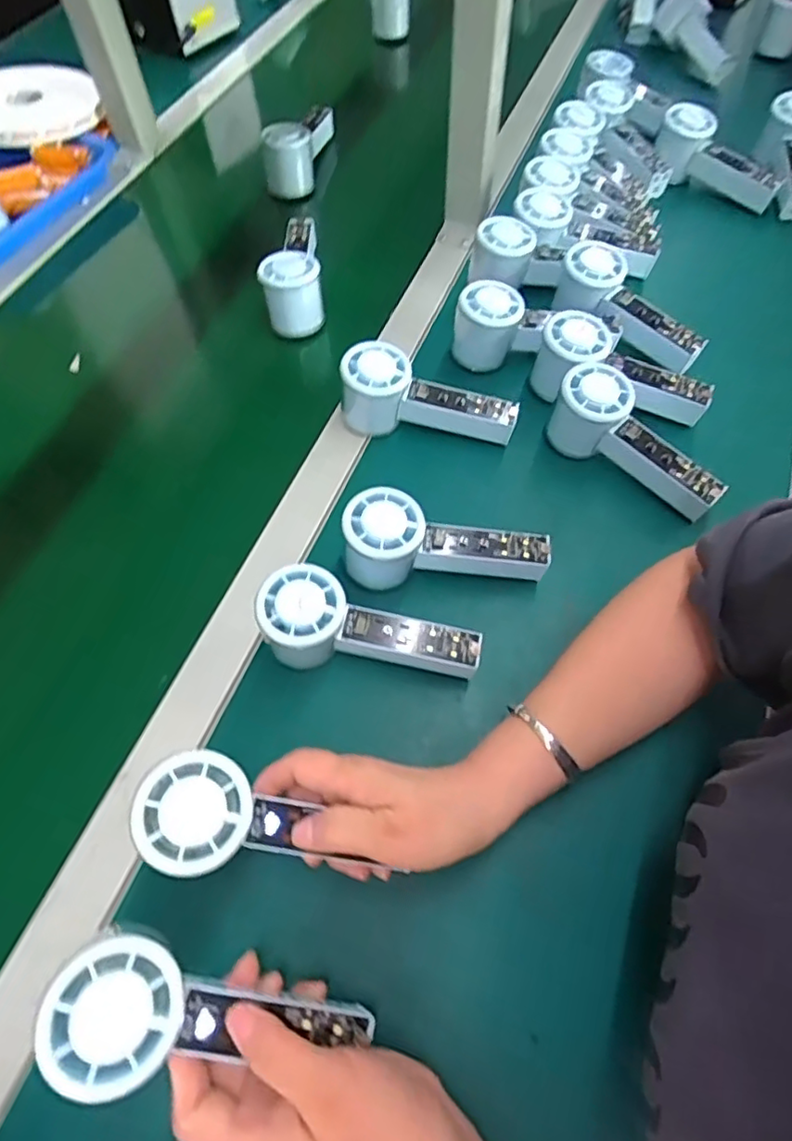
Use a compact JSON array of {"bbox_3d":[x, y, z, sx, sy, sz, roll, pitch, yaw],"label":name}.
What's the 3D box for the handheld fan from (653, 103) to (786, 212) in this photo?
[{"bbox_3d":[0.383,-0.491,0.726,0.158,0.060,0.061,31,64,-5],"label":"handheld fan"}]

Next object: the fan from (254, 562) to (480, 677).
[{"bbox_3d":[-0.022,0.045,0.416,0.149,0.047,0.056,16,61,-7],"label":"fan"}]

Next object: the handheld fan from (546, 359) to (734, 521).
[{"bbox_3d":[0.196,-0.105,0.500,0.153,0.062,0.055,41,68,5],"label":"handheld fan"}]

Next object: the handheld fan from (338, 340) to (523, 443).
[{"bbox_3d":[0.025,-0.143,0.523,0.150,0.059,0.049,16,62,-6],"label":"handheld fan"}]

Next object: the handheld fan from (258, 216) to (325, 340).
[{"bbox_3d":[-0.104,-0.315,0.614,0.054,0.064,0.148,-5,61,-1],"label":"handheld fan"}]

